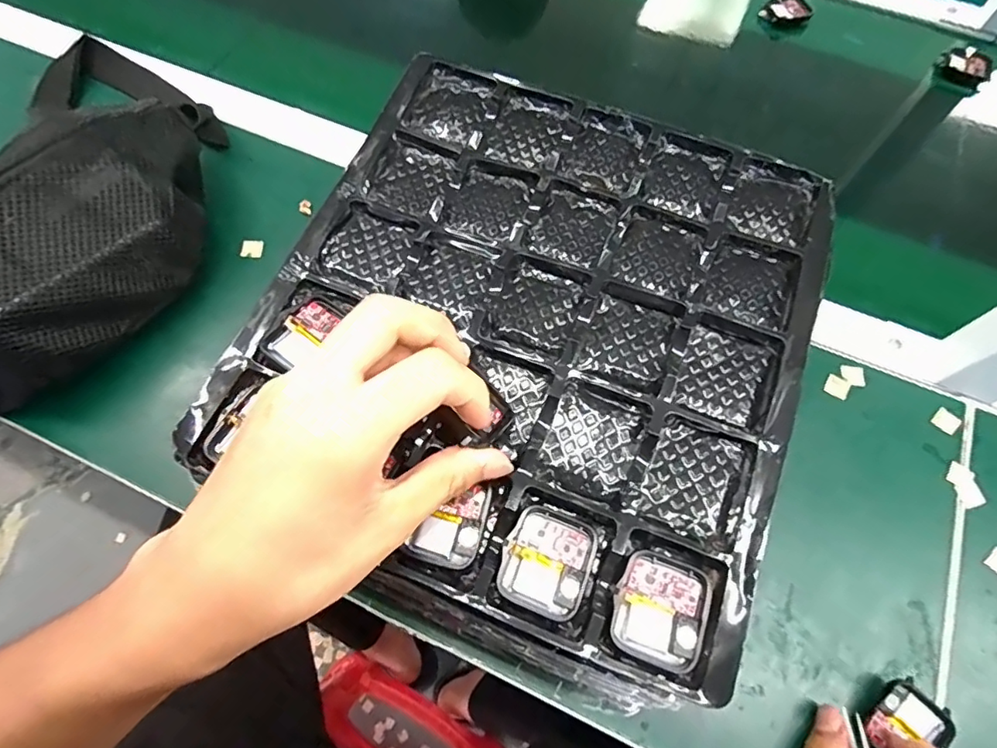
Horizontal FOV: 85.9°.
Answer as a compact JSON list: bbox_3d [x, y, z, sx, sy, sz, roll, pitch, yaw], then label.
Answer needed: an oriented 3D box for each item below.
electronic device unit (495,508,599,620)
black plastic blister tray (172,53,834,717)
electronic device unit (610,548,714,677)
[{"bbox_3d":[0.022,0.082,0.236,0.037,0.007,0.041,22,67,9],"label":"electronic device unit"},{"bbox_3d":[0.018,-0.027,0.278,0.261,0.024,0.295,21,67,9],"label":"black plastic blister tray"},{"bbox_3d":[0.068,0.100,0.228,0.036,0.010,0.042,21,67,9],"label":"electronic device unit"}]

